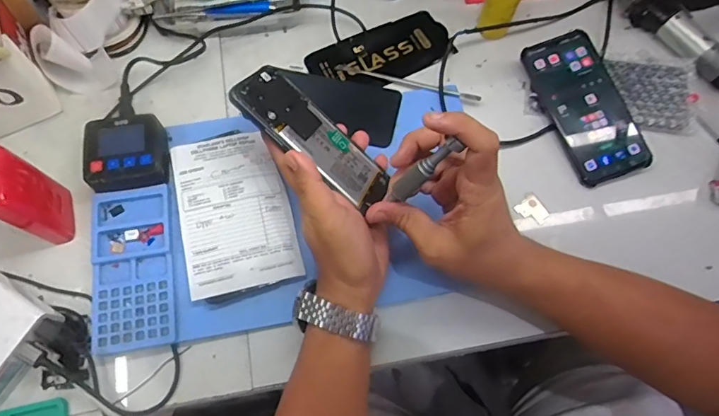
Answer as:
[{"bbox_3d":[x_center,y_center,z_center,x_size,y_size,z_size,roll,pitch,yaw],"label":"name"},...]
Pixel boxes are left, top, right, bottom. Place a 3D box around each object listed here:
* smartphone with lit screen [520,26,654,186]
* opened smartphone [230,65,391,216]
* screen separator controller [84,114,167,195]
[{"bbox_3d":[0.245,-0.113,0.506,0.085,0.019,0.165,-17,70,-7],"label":"smartphone with lit screen"},{"bbox_3d":[-0.036,-0.060,0.419,0.153,0.006,0.073,42,38,-13],"label":"opened smartphone"},{"bbox_3d":[-0.224,-0.052,0.460,0.072,0.022,0.073,-9,70,-4],"label":"screen separator controller"}]

